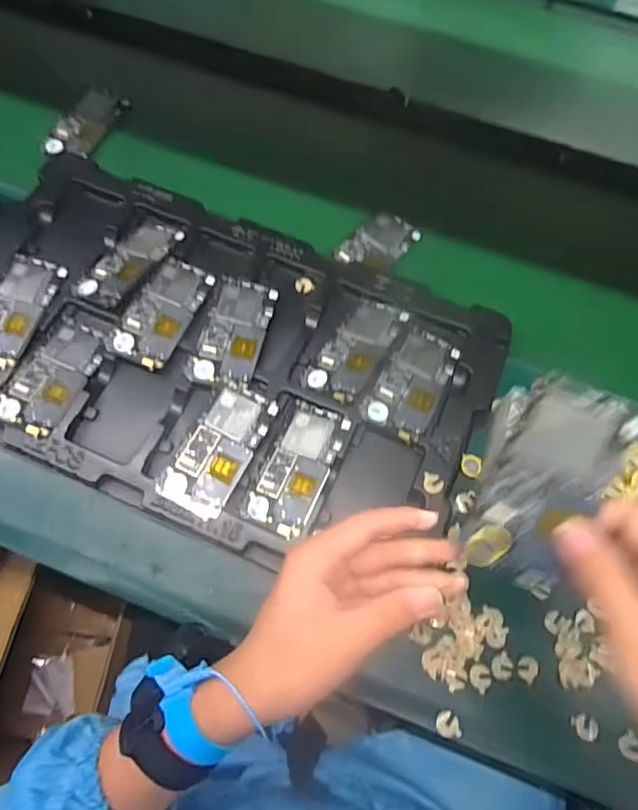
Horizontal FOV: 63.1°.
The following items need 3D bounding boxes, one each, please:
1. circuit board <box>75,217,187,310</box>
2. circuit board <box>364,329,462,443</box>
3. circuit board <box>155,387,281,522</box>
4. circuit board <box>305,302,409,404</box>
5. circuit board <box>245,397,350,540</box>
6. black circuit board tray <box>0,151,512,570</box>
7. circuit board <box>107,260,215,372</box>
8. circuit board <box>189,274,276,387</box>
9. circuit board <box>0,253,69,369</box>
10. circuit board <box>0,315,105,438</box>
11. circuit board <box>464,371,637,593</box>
[{"bbox_3d":[-0.203,-0.156,0.555,0.057,0.012,0.118,30,70,8],"label":"circuit board"},{"bbox_3d":[0.097,-0.023,0.522,0.064,0.011,0.119,26,69,7],"label":"circuit board"},{"bbox_3d":[-0.094,0.041,0.487,0.061,0.011,0.124,25,69,7],"label":"circuit board"},{"bbox_3d":[0.039,-0.061,0.530,0.056,0.012,0.119,32,70,9],"label":"circuit board"},{"bbox_3d":[-0.019,0.058,0.487,0.058,0.012,0.122,23,69,6],"label":"circuit board"},{"bbox_3d":[-0.121,-0.054,0.529,0.557,0.026,0.317,24,69,6],"label":"black circuit board tray"},{"bbox_3d":[-0.162,-0.097,0.537,0.060,0.006,0.120,24,69,6],"label":"circuit board"},{"bbox_3d":[-0.087,-0.077,0.536,0.062,0.005,0.121,14,68,2],"label":"circuit board"},{"bbox_3d":[-0.316,-0.100,0.536,0.063,0.008,0.124,17,68,4],"label":"circuit board"},{"bbox_3d":[-0.262,-0.030,0.511,0.063,0.006,0.119,22,69,6],"label":"circuit board"},{"bbox_3d":[0.138,0.050,0.316,0.062,0.006,0.128,22,107,8],"label":"circuit board"}]

